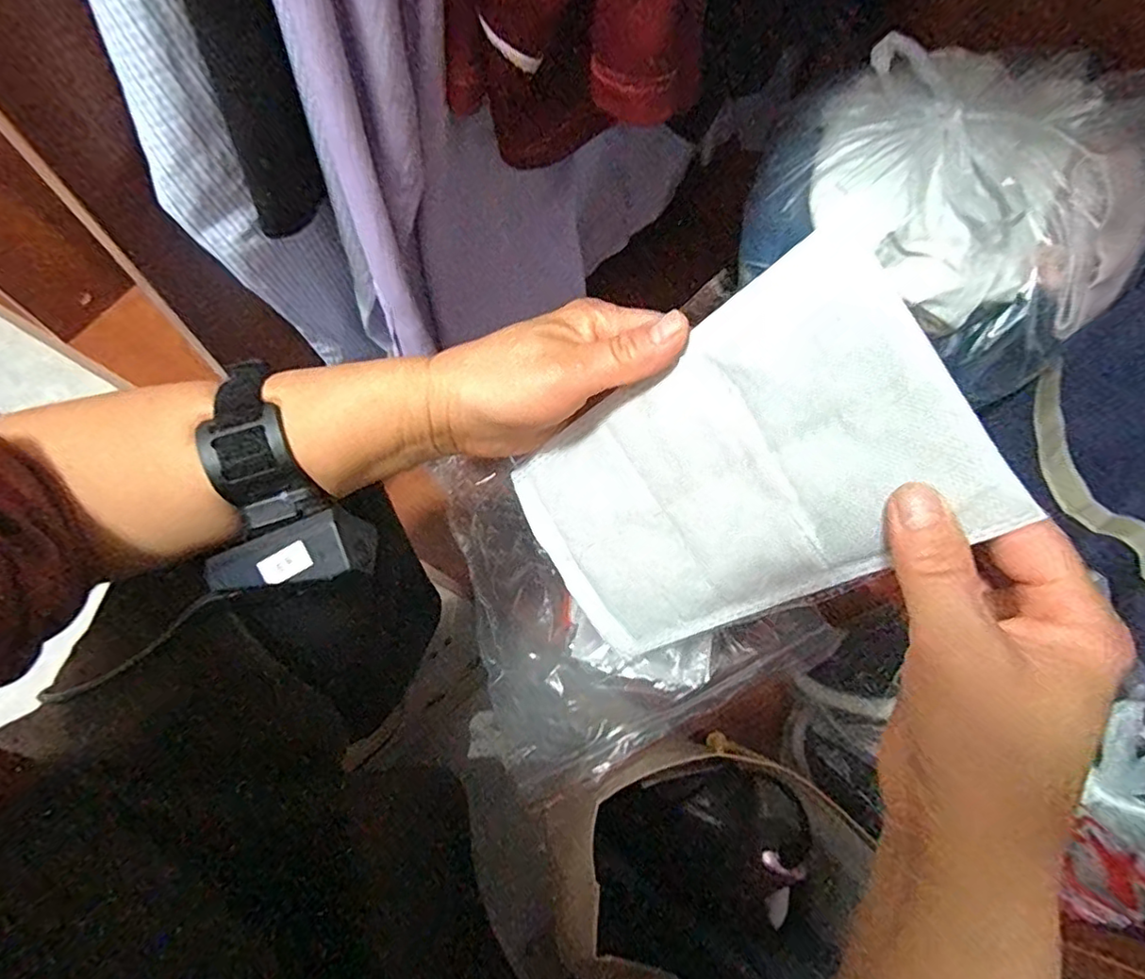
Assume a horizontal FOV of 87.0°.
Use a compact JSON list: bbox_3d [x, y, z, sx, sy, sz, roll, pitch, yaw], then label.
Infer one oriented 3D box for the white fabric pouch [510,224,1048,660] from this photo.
[{"bbox_3d":[0.057,0.001,0.251,0.011,0.189,0.112,-31,88,-49],"label":"white fabric pouch"}]

